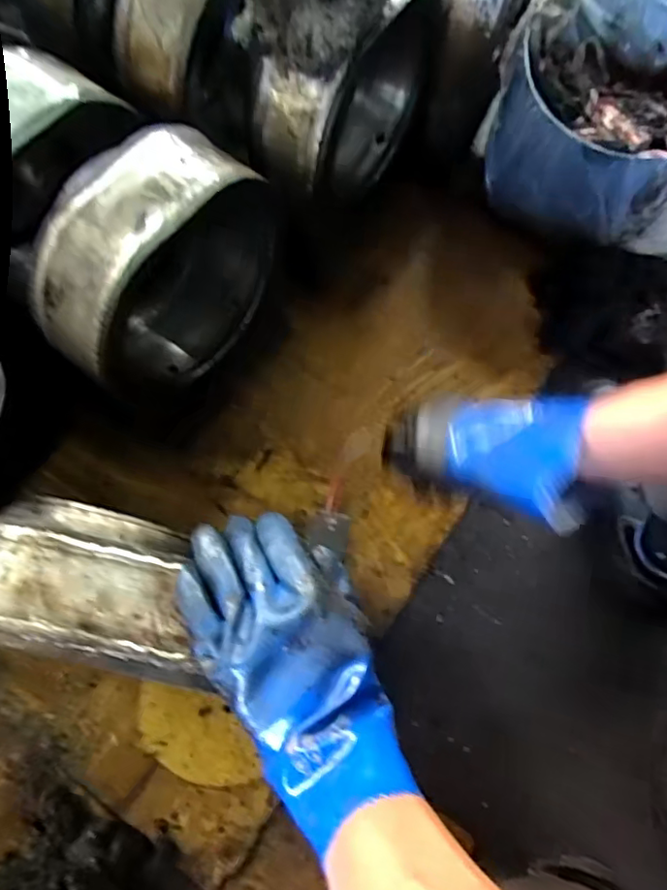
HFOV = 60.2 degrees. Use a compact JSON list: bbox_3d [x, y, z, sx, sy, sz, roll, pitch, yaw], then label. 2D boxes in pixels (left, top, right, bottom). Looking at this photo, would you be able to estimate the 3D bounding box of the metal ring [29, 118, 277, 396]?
[{"bbox_3d":[-0.155,-0.154,0.513,0.110,0.199,0.210,42,74,13],"label":"metal ring"}]

